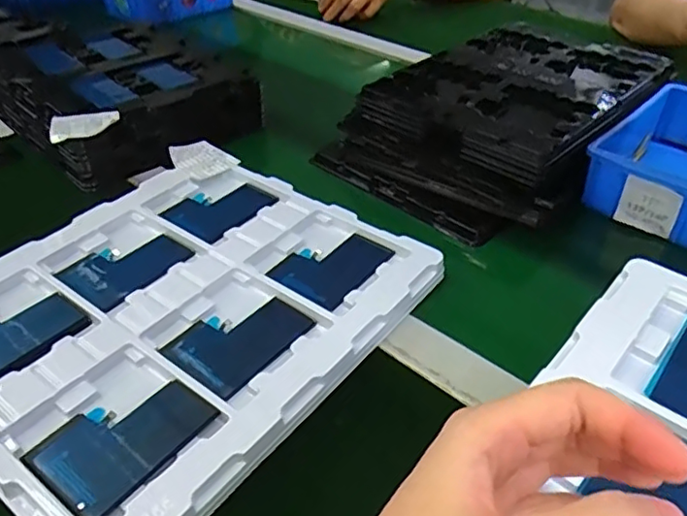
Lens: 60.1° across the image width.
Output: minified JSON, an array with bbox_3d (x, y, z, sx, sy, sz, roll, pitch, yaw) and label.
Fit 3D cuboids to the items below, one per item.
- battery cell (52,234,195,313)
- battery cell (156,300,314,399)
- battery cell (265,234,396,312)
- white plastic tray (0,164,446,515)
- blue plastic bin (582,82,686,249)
[{"bbox_3d":[-0.179,0.007,0.488,0.072,0.007,0.091,31,50,31],"label":"battery cell"},{"bbox_3d":[-0.074,0.057,0.427,0.069,0.004,0.089,29,49,30],"label":"battery cell"},{"bbox_3d":[-0.009,0.005,0.486,0.070,0.005,0.086,26,48,27],"label":"battery cell"},{"bbox_3d":[-0.124,0.033,0.453,0.287,0.020,0.326,27,48,28],"label":"white plastic tray"},{"bbox_3d":[0.339,-0.094,0.585,0.131,0.064,0.204,29,50,30],"label":"blue plastic bin"}]

